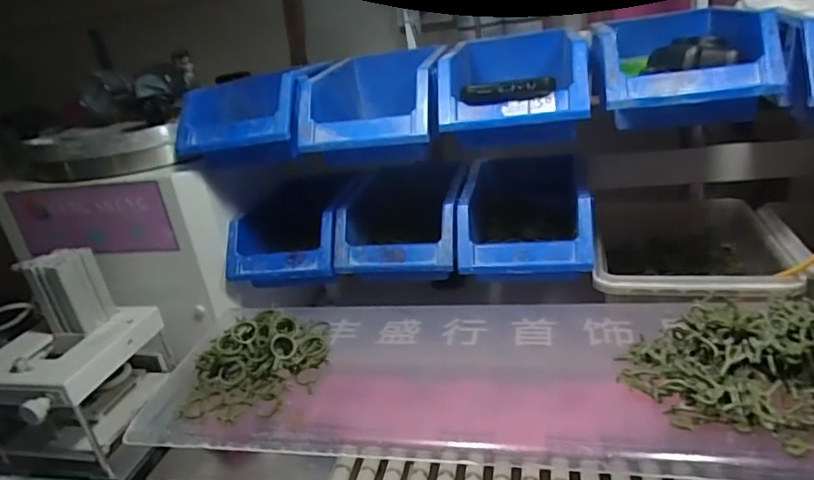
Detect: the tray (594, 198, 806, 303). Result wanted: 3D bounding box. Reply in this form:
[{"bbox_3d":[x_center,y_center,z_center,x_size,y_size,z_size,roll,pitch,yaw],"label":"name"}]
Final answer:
[{"bbox_3d":[0.277,0.021,0.547,0.157,0.065,0.221,0,25,20],"label":"tray"}]

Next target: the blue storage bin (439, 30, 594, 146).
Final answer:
[{"bbox_3d":[0.102,-0.151,0.504,0.124,0.072,0.174,-2,24,15],"label":"blue storage bin"}]

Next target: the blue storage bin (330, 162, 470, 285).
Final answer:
[{"bbox_3d":[0.000,-0.030,0.588,0.127,0.073,0.169,-2,24,16],"label":"blue storage bin"}]

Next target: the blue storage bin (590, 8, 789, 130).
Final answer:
[{"bbox_3d":[0.237,-0.161,0.470,0.123,0.076,0.185,-1,34,19],"label":"blue storage bin"}]

